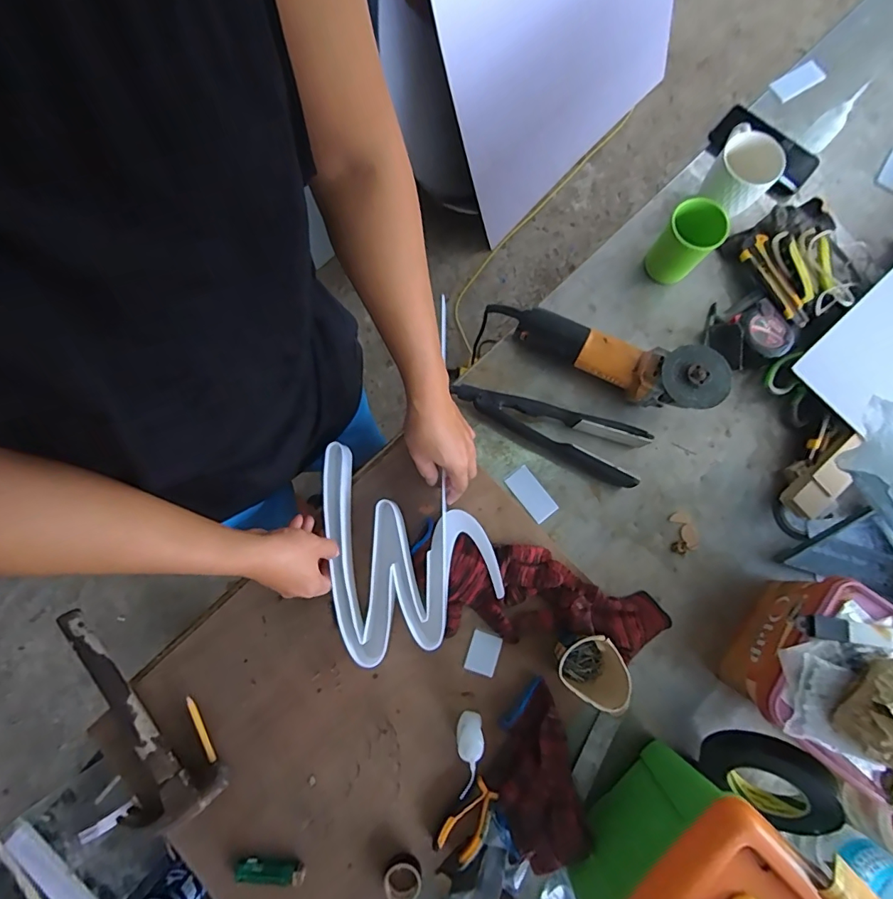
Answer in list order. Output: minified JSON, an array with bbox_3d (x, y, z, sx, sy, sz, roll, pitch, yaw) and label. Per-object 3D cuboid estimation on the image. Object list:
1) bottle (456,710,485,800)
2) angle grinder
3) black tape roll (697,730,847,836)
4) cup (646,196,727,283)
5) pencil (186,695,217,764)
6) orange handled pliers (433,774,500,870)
[{"bbox_3d":[0.028,0.350,0.553,0.032,0.116,0.044,-3,79,0],"label":"bottle"},{"bbox_3d":[0.217,-0.146,0.662,0.315,0.097,0.079,29,81,6],"label":"angle grinder"},{"bbox_3d":[0.380,0.391,0.551,0.134,0.130,0.033,47,47,10],"label":"black tape roll"},{"bbox_3d":[0.341,-0.292,0.683,0.073,0.110,0.067,0,79,1],"label":"cup"},{"bbox_3d":[-0.307,0.350,0.590,0.008,0.006,0.083,-28,80,-4],"label":"pencil"},{"bbox_3d":[0.029,0.455,0.571,0.050,0.015,0.092,41,82,8],"label":"orange handled pliers"}]

